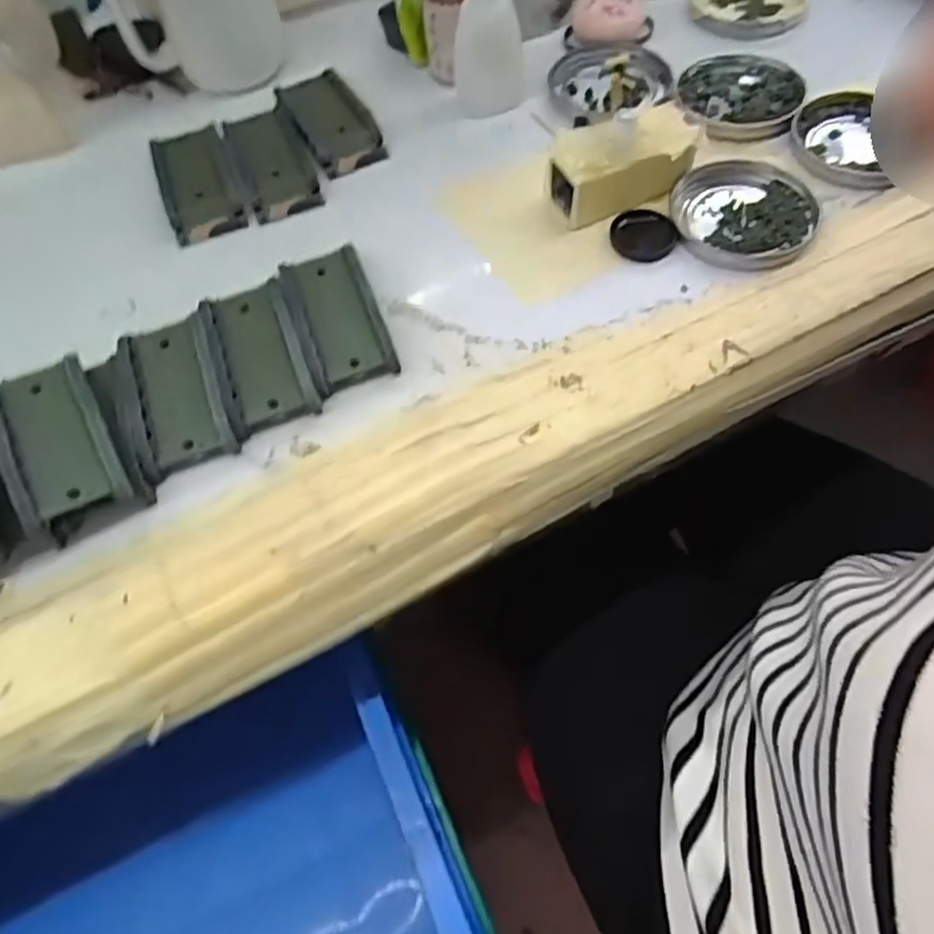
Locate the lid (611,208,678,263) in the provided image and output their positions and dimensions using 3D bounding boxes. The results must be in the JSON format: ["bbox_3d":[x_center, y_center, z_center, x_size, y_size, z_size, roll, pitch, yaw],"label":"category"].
[{"bbox_3d":[0.098,-0.129,0.386,0.037,0.005,0.033,35,69,20],"label":"lid"}]

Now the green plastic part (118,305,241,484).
[{"bbox_3d":[-0.143,-0.041,0.345,0.048,0.015,0.088,-21,62,-8],"label":"green plastic part"}]

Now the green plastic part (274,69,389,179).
[{"bbox_3d":[-0.090,-0.225,0.442,0.046,0.014,0.086,-24,63,-10],"label":"green plastic part"}]

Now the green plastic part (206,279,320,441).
[{"bbox_3d":[-0.105,-0.059,0.354,0.042,0.013,0.087,-20,62,-8],"label":"green plastic part"}]

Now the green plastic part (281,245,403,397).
[{"bbox_3d":[-0.068,-0.080,0.363,0.040,0.017,0.087,-20,62,-8],"label":"green plastic part"}]

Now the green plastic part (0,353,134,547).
[{"bbox_3d":[-0.190,-0.010,0.322,0.044,0.029,0.086,-28,64,-12],"label":"green plastic part"}]

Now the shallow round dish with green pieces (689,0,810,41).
[{"bbox_3d":[0.203,-0.337,0.500,0.078,0.015,0.086,13,63,10],"label":"shallow round dish with green pieces"}]

